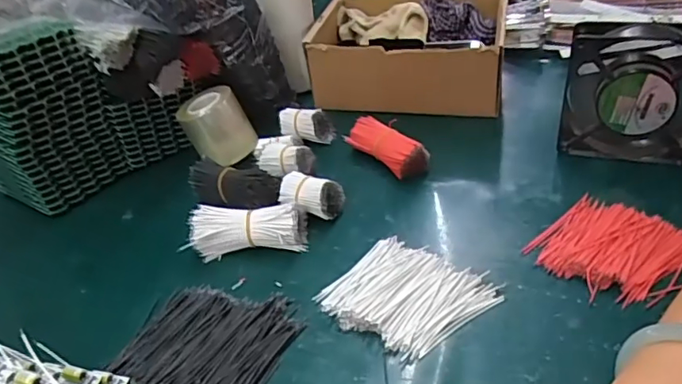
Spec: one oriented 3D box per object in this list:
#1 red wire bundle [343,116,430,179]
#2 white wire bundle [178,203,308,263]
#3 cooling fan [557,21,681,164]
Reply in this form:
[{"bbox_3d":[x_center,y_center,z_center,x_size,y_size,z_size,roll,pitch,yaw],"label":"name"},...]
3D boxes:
[{"bbox_3d":[0.045,-0.043,0.535,0.091,0.036,0.033,27,47,37],"label":"red wire bundle"},{"bbox_3d":[-0.078,0.031,0.450,0.094,0.036,0.034,-5,35,1],"label":"white wire bundle"},{"bbox_3d":[0.264,-0.087,0.481,0.119,0.126,0.032,5,37,15],"label":"cooling fan"}]

